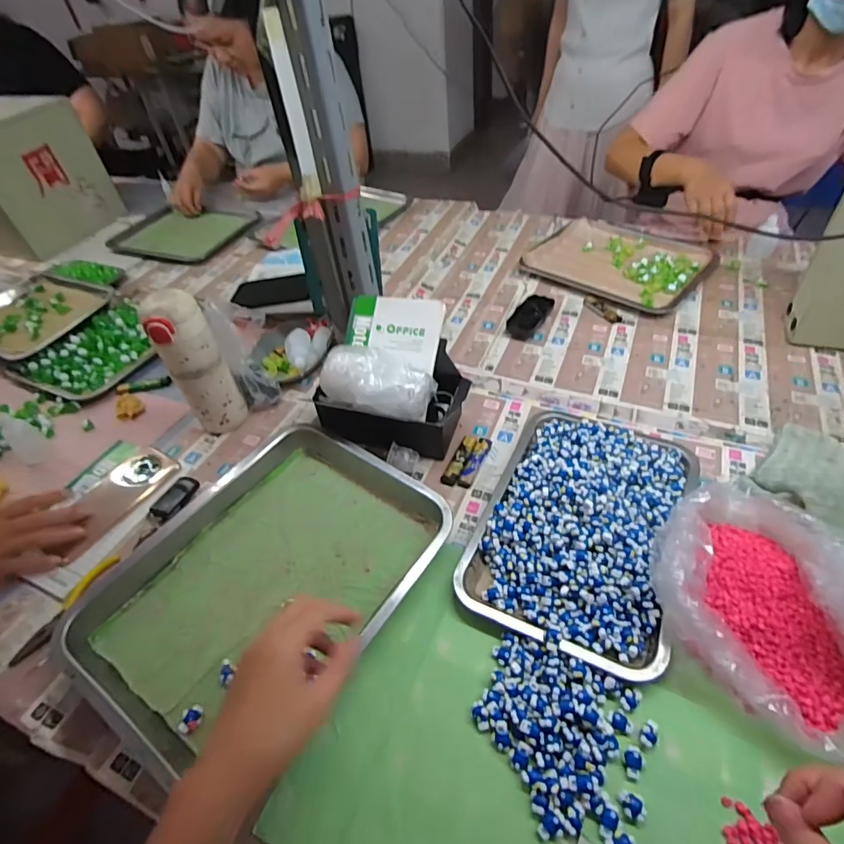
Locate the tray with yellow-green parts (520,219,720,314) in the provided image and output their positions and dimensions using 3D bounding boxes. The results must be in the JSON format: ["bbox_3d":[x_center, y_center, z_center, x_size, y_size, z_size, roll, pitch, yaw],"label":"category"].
[{"bbox_3d":[0.383,-0.319,0.939,0.304,0.031,0.256,31,56,33],"label":"tray with yellow-green parts"}]

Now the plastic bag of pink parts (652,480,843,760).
[{"bbox_3d":[0.340,0.155,0.421,0.240,0.077,0.217,32,56,34],"label":"plastic bag of pink parts"}]

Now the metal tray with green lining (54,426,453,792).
[{"bbox_3d":[-0.163,0.166,0.510,0.271,0.047,0.353,24,52,29],"label":"metal tray with green lining"}]

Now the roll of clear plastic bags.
[{"bbox_3d":[-0.062,-0.051,0.618,0.138,0.079,0.077,10,48,16],"label":"roll of clear plastic bags"}]

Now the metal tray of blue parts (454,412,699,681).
[{"bbox_3d":[0.179,0.101,0.533,0.201,0.049,0.291,17,49,23],"label":"metal tray of blue parts"}]

